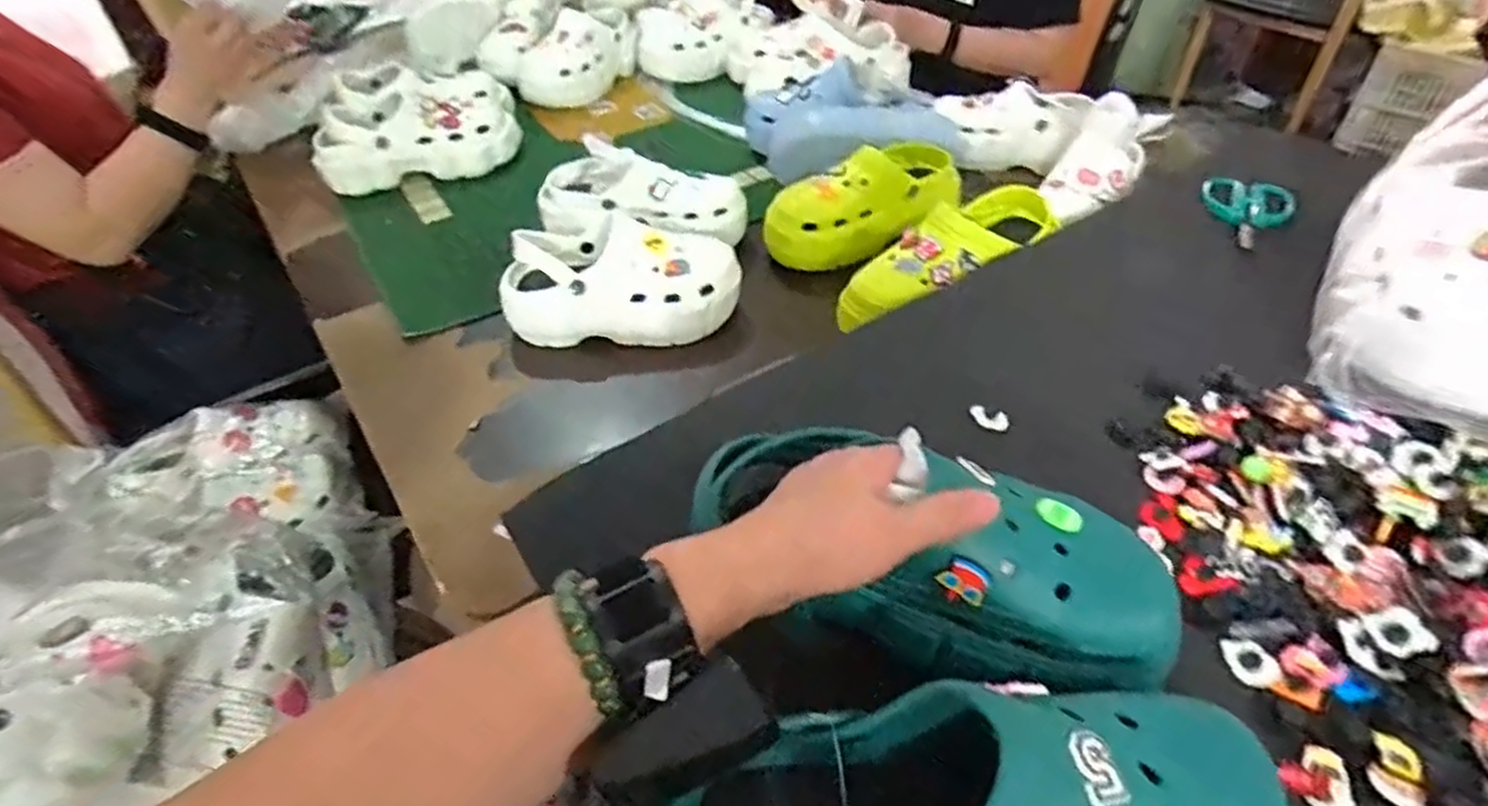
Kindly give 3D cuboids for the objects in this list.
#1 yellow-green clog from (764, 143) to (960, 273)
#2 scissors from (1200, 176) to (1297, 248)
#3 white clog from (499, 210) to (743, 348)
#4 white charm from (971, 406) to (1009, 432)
[{"bbox_3d":[0.146,-0.243,0.887,0.247,0.103,0.088,-22,47,-19],"label":"yellow-green clog"},{"bbox_3d":[0.521,-0.194,0.765,0.081,0.015,0.132,14,46,16],"label":"scissors"},{"bbox_3d":[-0.130,-0.120,0.801,0.251,0.110,0.093,-4,44,-2],"label":"white clog"},{"bbox_3d":[0.187,0.012,0.568,0.029,0.011,0.014,17,47,19],"label":"white charm"}]

